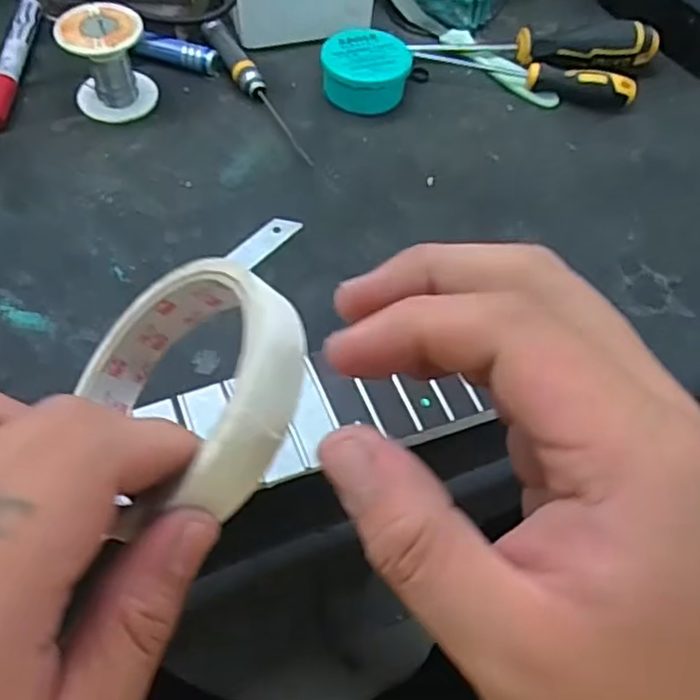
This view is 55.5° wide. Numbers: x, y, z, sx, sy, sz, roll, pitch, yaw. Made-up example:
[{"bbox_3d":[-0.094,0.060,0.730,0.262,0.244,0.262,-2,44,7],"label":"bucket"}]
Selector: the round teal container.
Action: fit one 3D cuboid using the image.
[{"bbox_3d":[0.011,-0.202,0.485,0.062,0.032,0.057,2,59,-3],"label":"round teal container"}]

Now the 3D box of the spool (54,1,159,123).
[{"bbox_3d":[-0.166,-0.198,0.458,0.053,0.056,0.053,2,59,-3],"label":"spool"}]

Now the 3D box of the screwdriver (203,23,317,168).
[{"bbox_3d":[-0.069,-0.188,0.479,0.017,0.017,0.153,-25,64,-17],"label":"screwdriver"}]

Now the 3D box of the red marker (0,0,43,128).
[{"bbox_3d":[-0.244,-0.211,0.485,0.019,0.017,0.137,0,59,-3],"label":"red marker"}]

